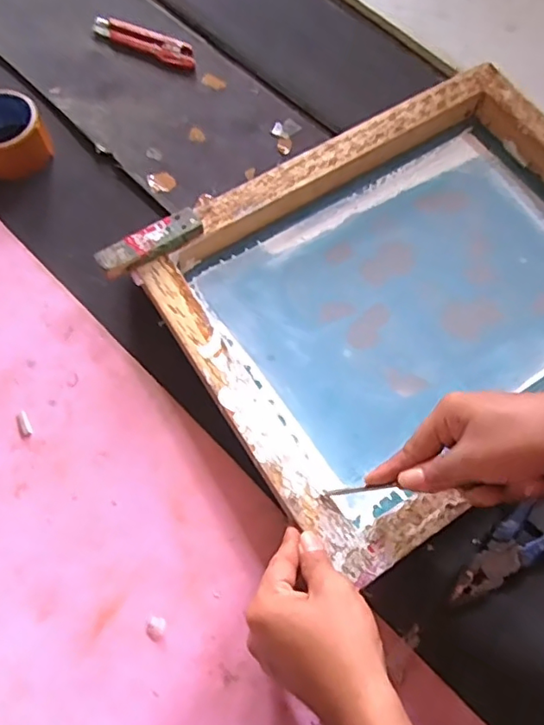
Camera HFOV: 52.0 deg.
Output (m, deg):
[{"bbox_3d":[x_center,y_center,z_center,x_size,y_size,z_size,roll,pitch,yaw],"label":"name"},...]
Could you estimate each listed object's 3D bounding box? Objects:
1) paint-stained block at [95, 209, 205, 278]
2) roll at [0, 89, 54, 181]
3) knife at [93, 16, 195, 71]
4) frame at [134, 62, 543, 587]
[{"bbox_3d":[-0.116,-0.116,0.537,0.104,0.014,0.028,-34,71,-14],"label":"paint-stained block"},{"bbox_3d":[-0.299,-0.255,0.623,0.083,0.047,0.079,0,67,0],"label":"roll"},{"bbox_3d":[-0.160,-0.404,0.701,0.146,0.014,0.030,25,69,10],"label":"knife"},{"bbox_3d":[0.144,-0.078,0.549,0.461,0.047,0.360,-32,71,-13],"label":"frame"}]

